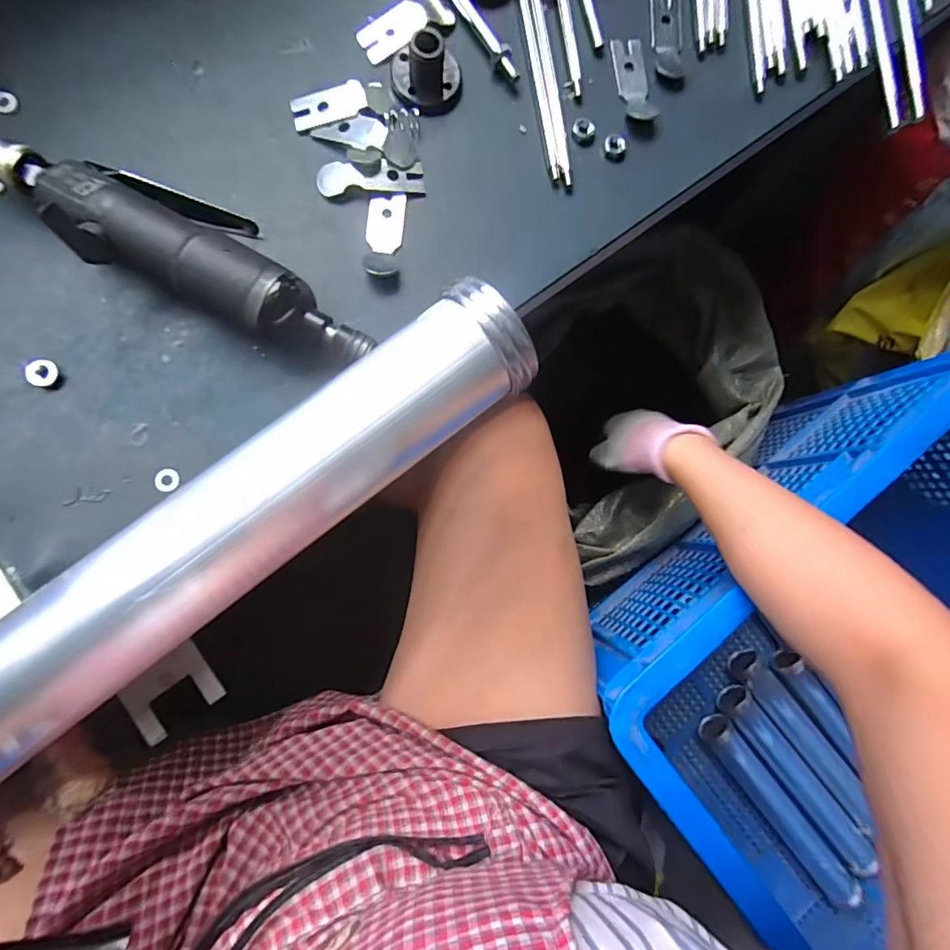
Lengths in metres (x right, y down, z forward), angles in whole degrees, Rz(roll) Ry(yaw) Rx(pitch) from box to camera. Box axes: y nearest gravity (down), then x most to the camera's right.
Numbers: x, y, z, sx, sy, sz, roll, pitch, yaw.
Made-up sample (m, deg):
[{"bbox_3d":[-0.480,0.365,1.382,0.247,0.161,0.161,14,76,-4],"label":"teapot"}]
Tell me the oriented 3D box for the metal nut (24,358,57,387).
[{"bbox_3d":[-0.234,-0.055,0.265,0.013,0.007,0.015,-10,87,-7],"label":"metal nut"}]

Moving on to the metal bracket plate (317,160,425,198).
[{"bbox_3d":[-0.062,-0.178,0.293,0.062,0.007,0.019,-5,86,-7],"label":"metal bracket plate"}]

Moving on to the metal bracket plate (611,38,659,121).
[{"bbox_3d":[0.103,-0.257,0.317,0.022,0.004,0.055,-11,87,-7],"label":"metal bracket plate"}]

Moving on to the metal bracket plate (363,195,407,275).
[{"bbox_3d":[-0.053,-0.143,0.291,0.021,0.012,0.054,4,85,-6],"label":"metal bracket plate"}]

